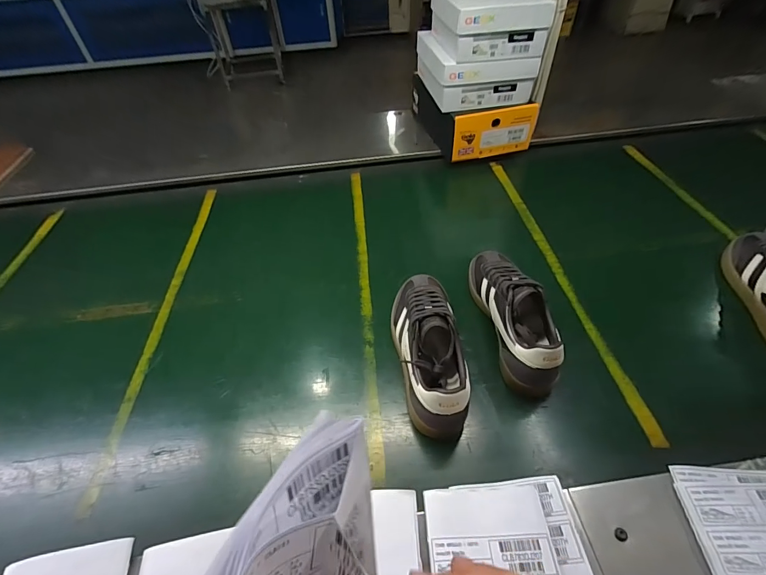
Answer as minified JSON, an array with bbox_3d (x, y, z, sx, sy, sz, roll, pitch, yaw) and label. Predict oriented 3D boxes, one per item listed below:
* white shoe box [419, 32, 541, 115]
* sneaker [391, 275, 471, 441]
[{"bbox_3d":[0.209,-0.520,0.880,0.207,0.096,0.236,-8,48,-4],"label":"white shoe box"},{"bbox_3d":[0.060,0.073,0.527,0.088,0.098,0.253,-3,48,1],"label":"sneaker"}]

